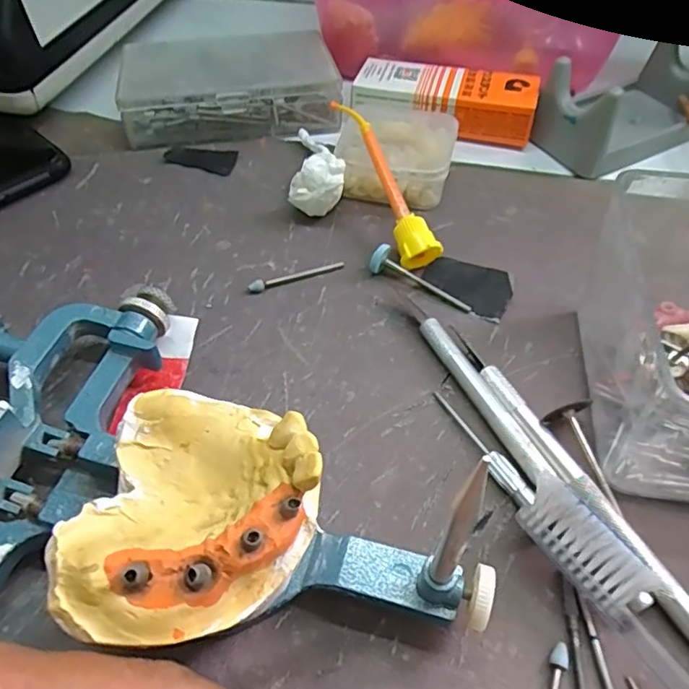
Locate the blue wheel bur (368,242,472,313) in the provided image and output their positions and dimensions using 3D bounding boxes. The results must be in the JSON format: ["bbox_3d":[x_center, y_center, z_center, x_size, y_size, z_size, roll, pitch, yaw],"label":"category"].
[{"bbox_3d":[0.033,-0.029,0.235,0.045,0.013,0.009,22,54,16],"label":"blue wheel bur"}]

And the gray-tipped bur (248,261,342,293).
[{"bbox_3d":[-0.021,-0.030,0.241,0.042,0.005,0.005,-20,54,-15],"label":"gray-tipped bur"}]

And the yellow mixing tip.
[{"bbox_3d":[0.018,-0.075,0.254,0.017,0.015,0.088,-18,70,-12],"label":"yellow mixing tip"}]

